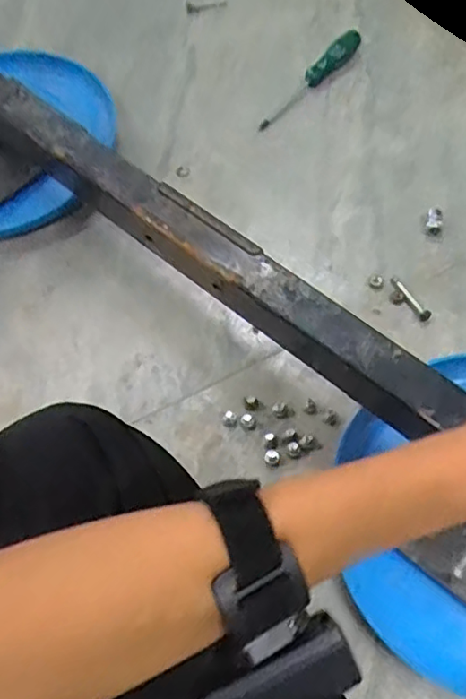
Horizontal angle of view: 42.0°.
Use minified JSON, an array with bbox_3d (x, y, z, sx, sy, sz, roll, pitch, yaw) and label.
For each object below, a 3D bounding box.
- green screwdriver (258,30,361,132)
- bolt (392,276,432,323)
[{"bbox_3d":[0.102,-0.354,0.791,0.023,0.031,0.200,39,72,20],"label":"green screwdriver"},{"bbox_3d":[0.190,-0.055,0.652,0.012,0.008,0.061,-30,66,-11],"label":"bolt"}]

